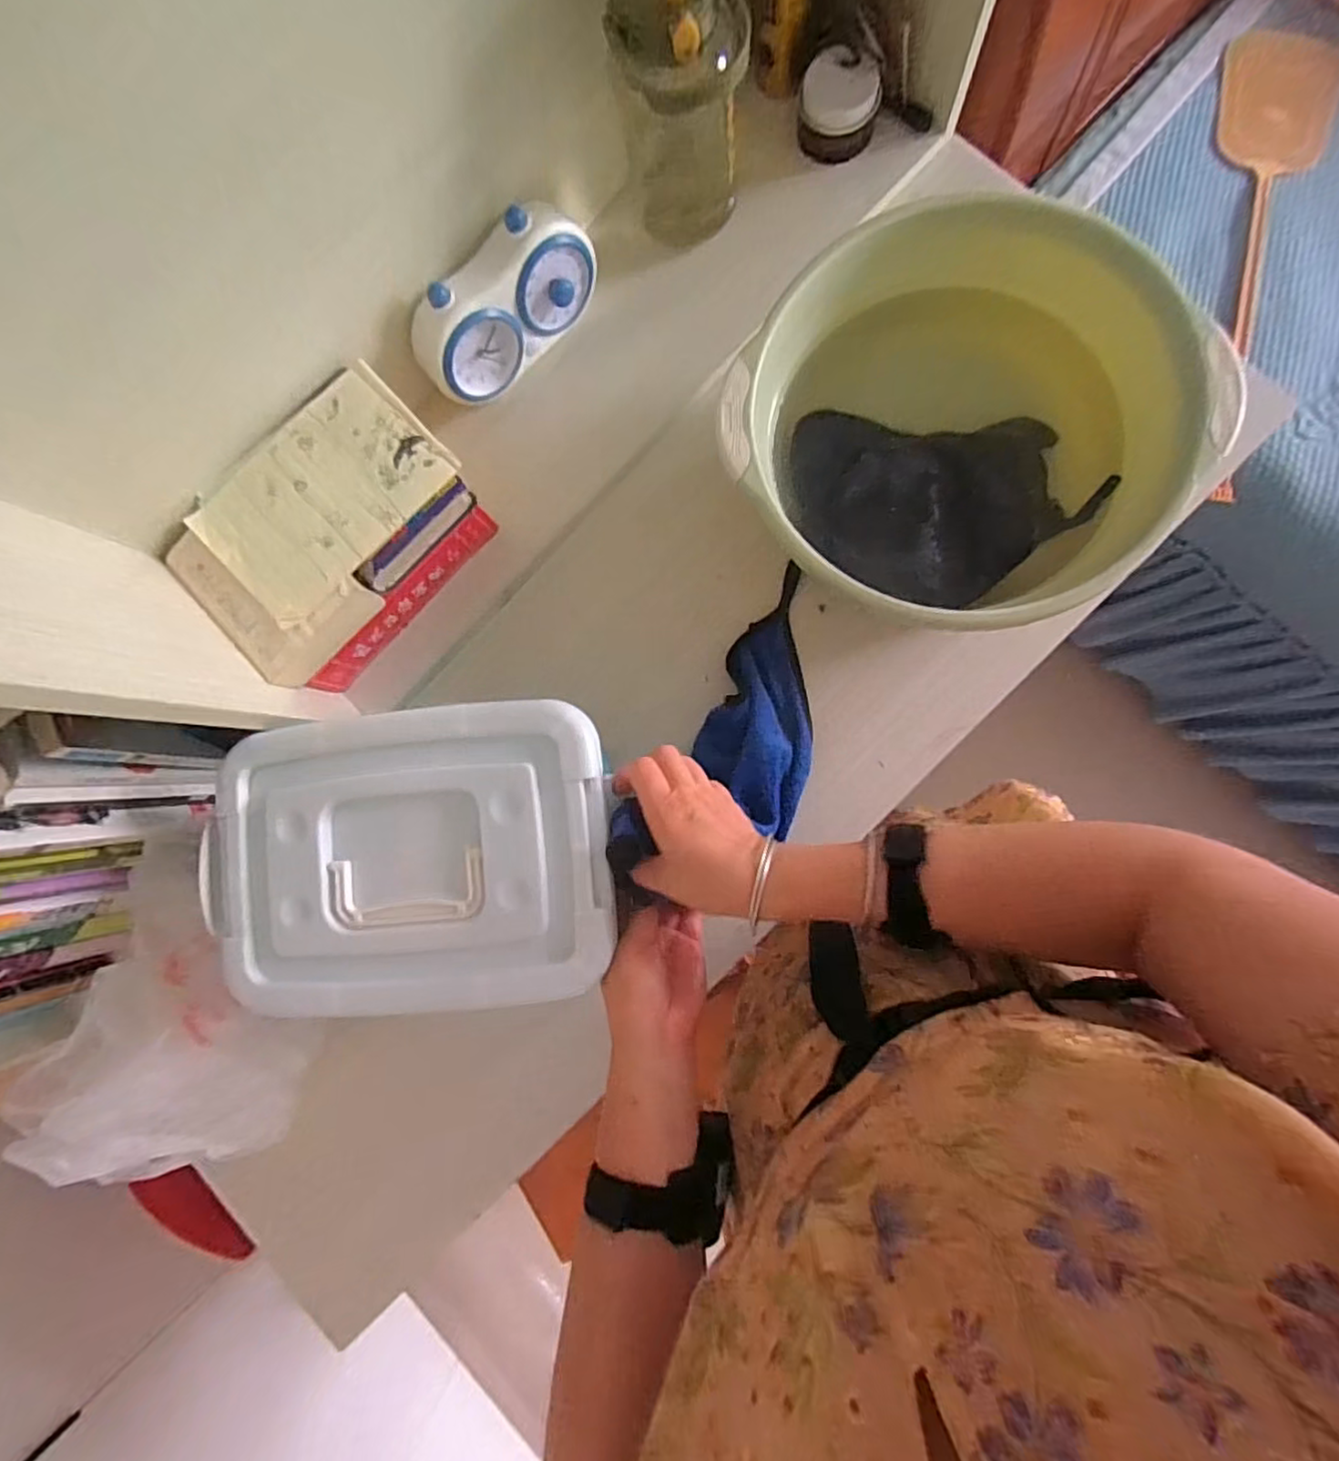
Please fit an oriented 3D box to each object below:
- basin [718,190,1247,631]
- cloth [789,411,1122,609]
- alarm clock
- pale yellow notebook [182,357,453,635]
[{"bbox_3d":[0.222,-0.234,0.506,0.309,0.123,0.260,31,90,8],"label":"basin"},{"bbox_3d":[0.218,-0.176,0.522,0.236,0.042,0.158,3,87,7],"label":"cloth"},{"bbox_3d":[-0.141,-0.366,0.560,0.177,0.090,0.058,-36,83,3],"label":"alarm clock"},{"bbox_3d":[-0.277,-0.189,0.519,0.135,0.014,0.189,45,92,7],"label":"pale yellow notebook"}]

